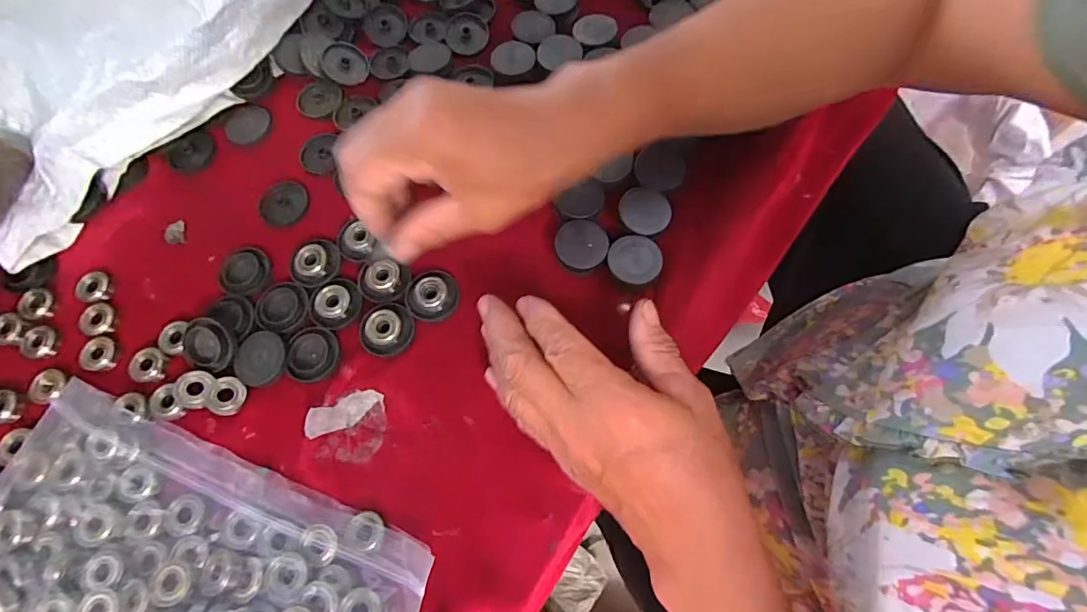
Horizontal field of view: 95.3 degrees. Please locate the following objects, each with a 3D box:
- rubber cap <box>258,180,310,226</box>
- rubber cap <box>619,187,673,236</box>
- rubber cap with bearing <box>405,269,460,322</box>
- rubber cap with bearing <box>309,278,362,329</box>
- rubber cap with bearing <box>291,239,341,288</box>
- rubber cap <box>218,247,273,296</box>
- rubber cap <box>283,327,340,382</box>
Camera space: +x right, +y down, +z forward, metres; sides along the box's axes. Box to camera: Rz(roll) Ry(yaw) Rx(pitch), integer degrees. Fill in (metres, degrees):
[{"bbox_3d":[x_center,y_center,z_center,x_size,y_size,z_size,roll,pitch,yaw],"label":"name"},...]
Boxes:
[{"bbox_3d":[-0.181,-0.074,0.343,0.031,0.009,0.034,-1,70,2],"label":"rubber cap"},{"bbox_3d":[0.065,-0.061,0.312,0.032,0.004,0.032,9,71,6],"label":"rubber cap"},{"bbox_3d":[-0.071,-0.007,0.310,0.031,0.014,0.033,-1,70,2],"label":"rubber cap with bearing"},{"bbox_3d":[-0.132,-0.002,0.311,0.030,0.012,0.031,-1,70,2],"label":"rubber cap with bearing"},{"bbox_3d":[-0.149,-0.029,0.322,0.029,0.012,0.032,21,72,10],"label":"rubber cap with bearing"},{"bbox_3d":[-0.195,-0.023,0.325,0.032,0.005,0.034,-1,70,2],"label":"rubber cap"},{"bbox_3d":[-0.140,0.029,0.302,0.029,0.005,0.033,-3,70,1],"label":"rubber cap"}]

